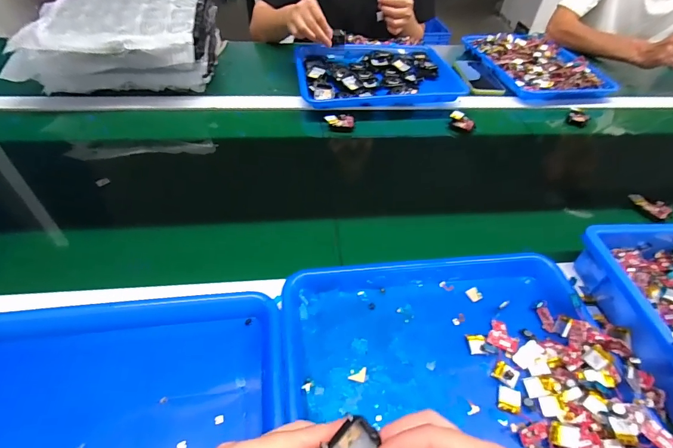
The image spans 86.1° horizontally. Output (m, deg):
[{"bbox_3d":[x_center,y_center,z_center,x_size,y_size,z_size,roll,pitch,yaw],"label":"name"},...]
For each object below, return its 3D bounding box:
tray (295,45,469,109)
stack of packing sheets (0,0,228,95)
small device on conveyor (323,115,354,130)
[{"bbox_3d":[0.079,-0.321,0.755,0.318,0.031,0.236,-4,49,-9],"label":"tray"},{"bbox_3d":[-0.417,-0.378,0.723,0.329,0.118,0.289,-5,49,-10],"label":"stack of packing sheets"},{"bbox_3d":[0.006,-0.190,0.672,0.054,0.022,0.021,-3,49,-9],"label":"small device on conveyor"}]

